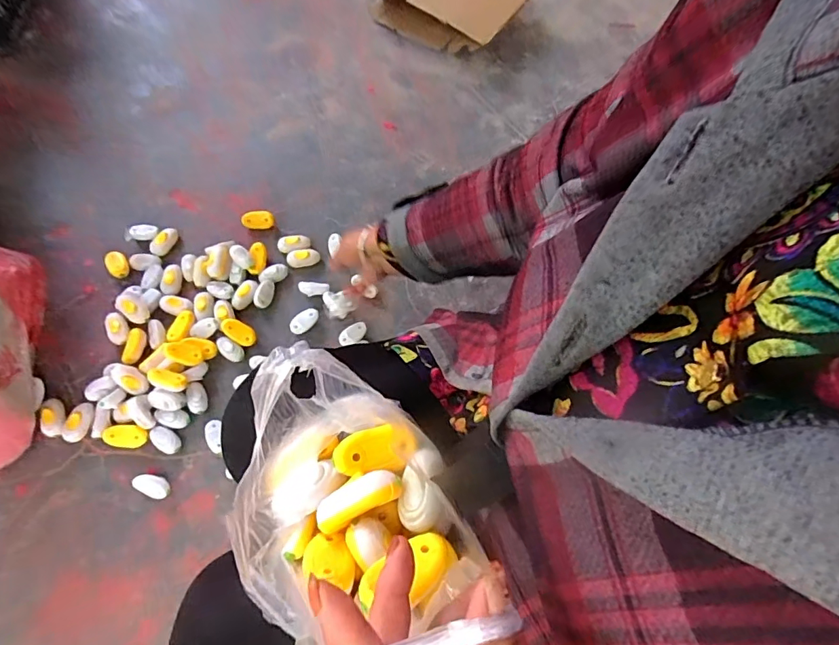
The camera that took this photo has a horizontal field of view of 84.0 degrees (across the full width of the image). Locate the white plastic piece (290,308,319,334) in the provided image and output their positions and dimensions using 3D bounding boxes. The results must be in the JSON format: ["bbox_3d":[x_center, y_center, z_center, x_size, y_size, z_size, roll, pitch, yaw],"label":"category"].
[{"bbox_3d":[-0.204,-0.002,0.828,0.055,0.017,0.032,-35,72,-17],"label":"white plastic piece"}]

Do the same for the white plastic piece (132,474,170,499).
[{"bbox_3d":[-0.403,0.243,0.699,0.056,0.015,0.030,25,67,8],"label":"white plastic piece"}]

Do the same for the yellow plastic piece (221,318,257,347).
[{"bbox_3d":[-0.307,0.017,0.793,0.058,0.012,0.034,33,77,-12],"label":"yellow plastic piece"}]

